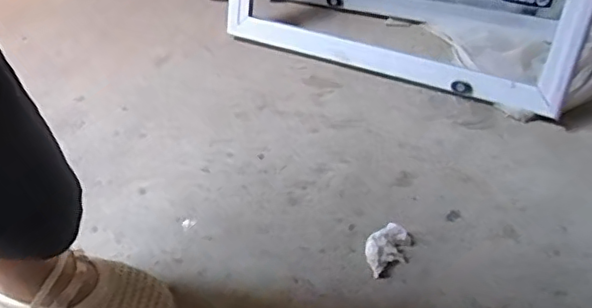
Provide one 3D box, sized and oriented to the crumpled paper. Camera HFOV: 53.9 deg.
[{"bbox_3d":[0.117,0.120,0.747,0.066,0.018,0.051,-20,48,-17],"label":"crumpled paper"}]

